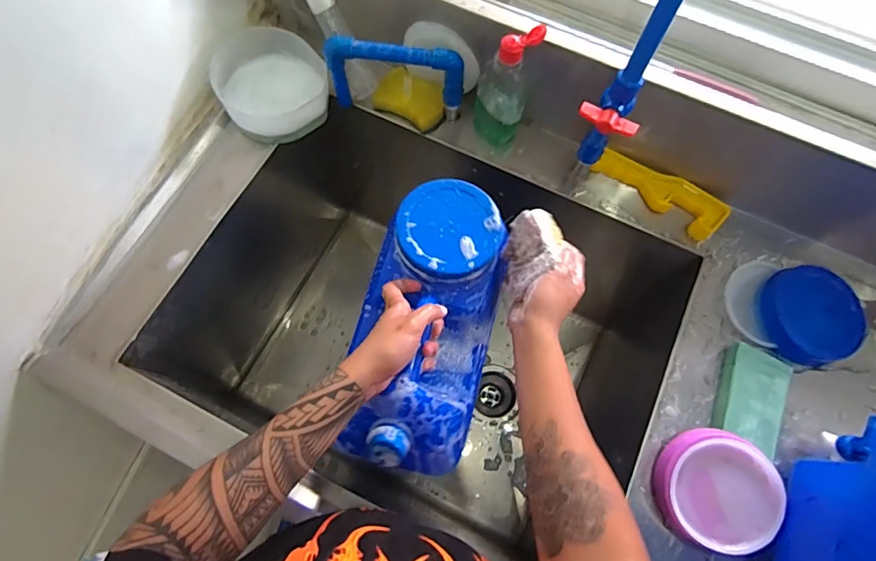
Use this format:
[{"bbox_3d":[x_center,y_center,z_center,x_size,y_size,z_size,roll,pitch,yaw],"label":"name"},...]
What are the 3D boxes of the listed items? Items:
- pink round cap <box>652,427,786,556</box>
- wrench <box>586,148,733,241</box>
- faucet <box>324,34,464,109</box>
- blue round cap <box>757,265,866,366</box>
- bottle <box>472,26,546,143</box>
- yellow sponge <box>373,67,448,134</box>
[{"bbox_3d":[0.306,0.232,0.529,0.107,0.058,0.117,0,71,-1],"label":"pink round cap"},{"bbox_3d":[0.305,-0.126,0.660,0.181,0.025,0.056,36,73,10],"label":"wrench"},{"bbox_3d":[-0.058,-0.277,0.661,0.183,0.119,0.027,9,71,2],"label":"faucet"},{"bbox_3d":[0.465,0.042,0.598,0.106,0.023,0.118,-13,69,17],"label":"blue round cap"},{"bbox_3d":[0.088,-0.250,0.635,0.067,0.167,0.043,5,71,0],"label":"bottle"},{"bbox_3d":[-0.036,-0.273,0.708,0.100,0.028,0.077,32,73,9],"label":"yellow sponge"}]

